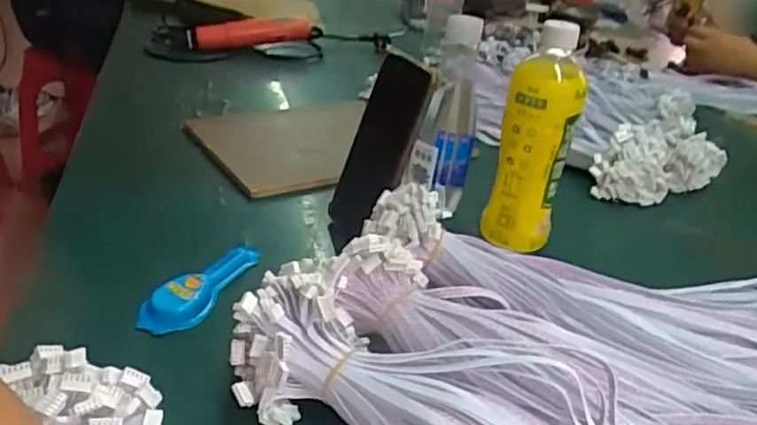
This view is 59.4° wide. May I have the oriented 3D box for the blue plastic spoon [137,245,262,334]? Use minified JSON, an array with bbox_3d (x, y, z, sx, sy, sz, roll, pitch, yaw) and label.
[{"bbox_3d":[-0.140,0.054,0.530,0.041,0.031,0.118,12,30,13],"label":"blue plastic spoon"}]

